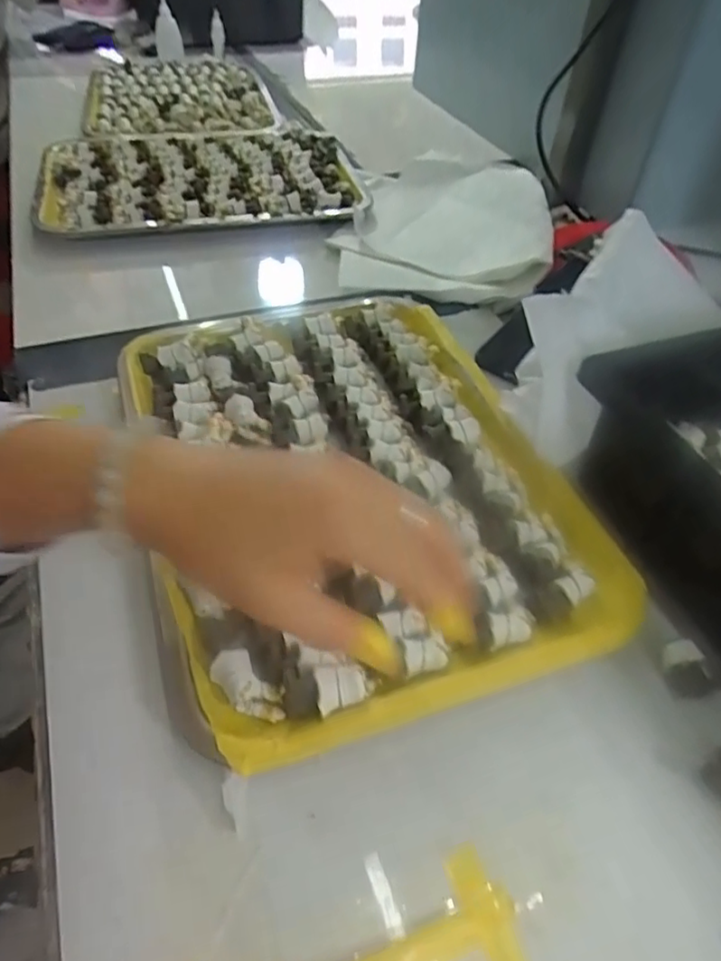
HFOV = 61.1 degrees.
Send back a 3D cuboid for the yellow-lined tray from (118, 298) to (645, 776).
[{"bbox_3d":[-0.012,-0.019,0.402,0.255,0.024,0.346,-14,51,-15],"label":"yellow-lined tray"}]

